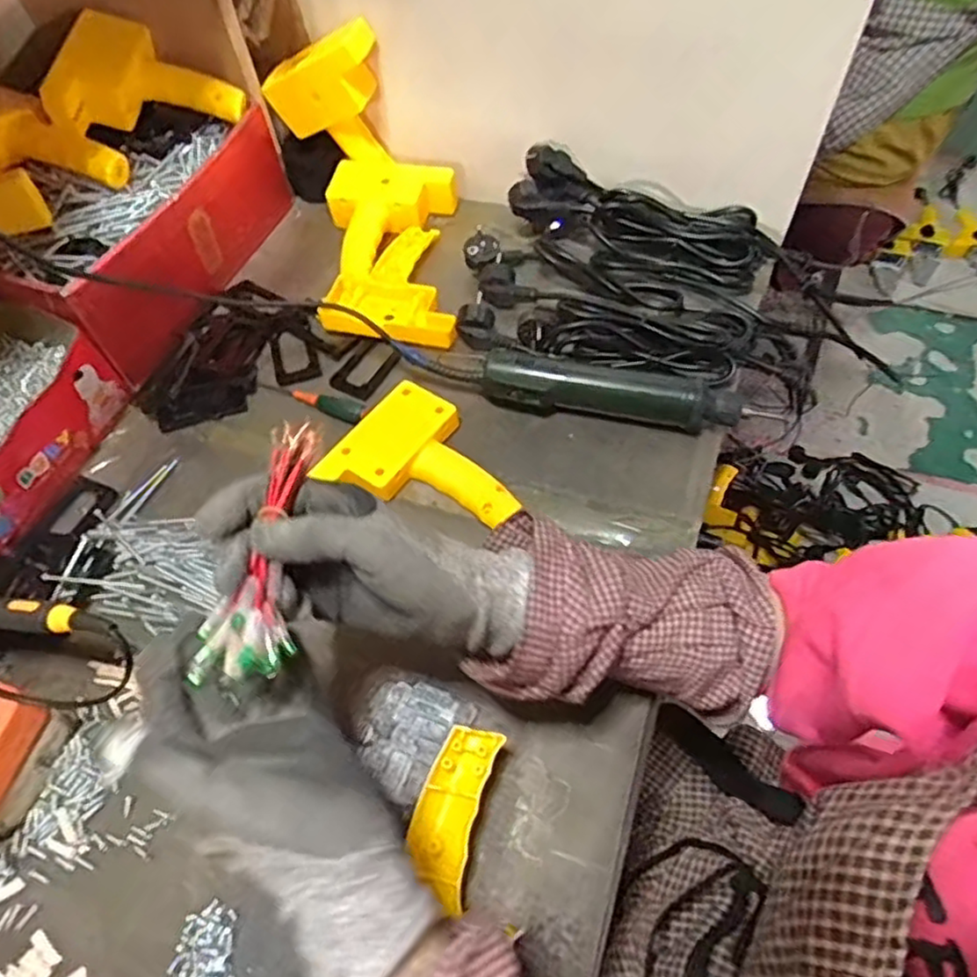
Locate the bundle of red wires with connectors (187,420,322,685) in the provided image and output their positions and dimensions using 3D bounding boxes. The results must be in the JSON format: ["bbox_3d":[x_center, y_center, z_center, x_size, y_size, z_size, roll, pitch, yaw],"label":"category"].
[{"bbox_3d":[-0.106,0.027,0.328,0.042,0.020,0.124,7,68,8],"label":"bundle of red wires with connectors"}]

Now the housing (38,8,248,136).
[{"bbox_3d":[-0.327,-0.392,0.632,0.166,0.040,0.104,-15,99,-24],"label":"housing"}]

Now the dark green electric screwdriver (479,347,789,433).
[{"bbox_3d":[0.110,-0.080,0.569,0.235,0.041,0.045,6,58,7],"label":"dark green electric screwdriver"}]

